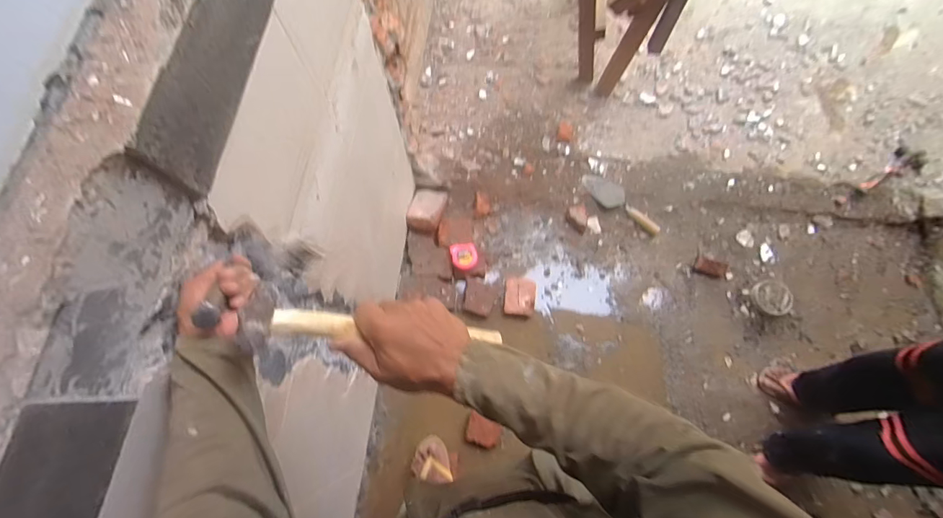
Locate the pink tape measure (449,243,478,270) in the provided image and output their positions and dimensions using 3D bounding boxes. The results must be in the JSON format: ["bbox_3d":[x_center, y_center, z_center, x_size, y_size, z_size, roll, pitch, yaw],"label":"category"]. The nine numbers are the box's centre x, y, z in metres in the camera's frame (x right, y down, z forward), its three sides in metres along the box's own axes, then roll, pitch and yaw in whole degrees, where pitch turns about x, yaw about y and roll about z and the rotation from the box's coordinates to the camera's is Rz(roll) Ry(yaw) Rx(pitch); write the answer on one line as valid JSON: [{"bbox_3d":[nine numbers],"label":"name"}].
[{"bbox_3d":[-0.023,-0.007,1.445,0.088,0.050,0.095,-15,76,-2],"label":"pink tape measure"}]

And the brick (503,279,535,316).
[{"bbox_3d":[0.164,0.128,1.438,0.107,0.047,0.126,5,73,2],"label":"brick"}]

